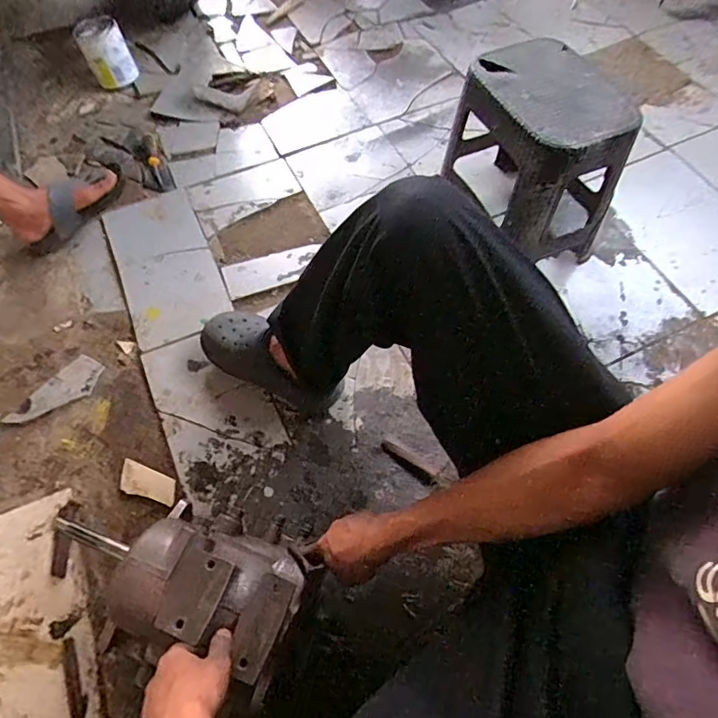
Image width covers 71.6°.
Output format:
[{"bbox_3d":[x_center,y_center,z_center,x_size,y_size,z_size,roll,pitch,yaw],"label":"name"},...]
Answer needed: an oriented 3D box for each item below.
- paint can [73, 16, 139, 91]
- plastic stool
[{"bbox_3d":[-0.658,-0.800,1.299,0.104,0.142,0.104,0,62,0],"label":"paint can"},{"bbox_3d":[0.323,-0.379,0.935,0.256,0.270,0.291,-18,64,-9],"label":"plastic stool"}]

